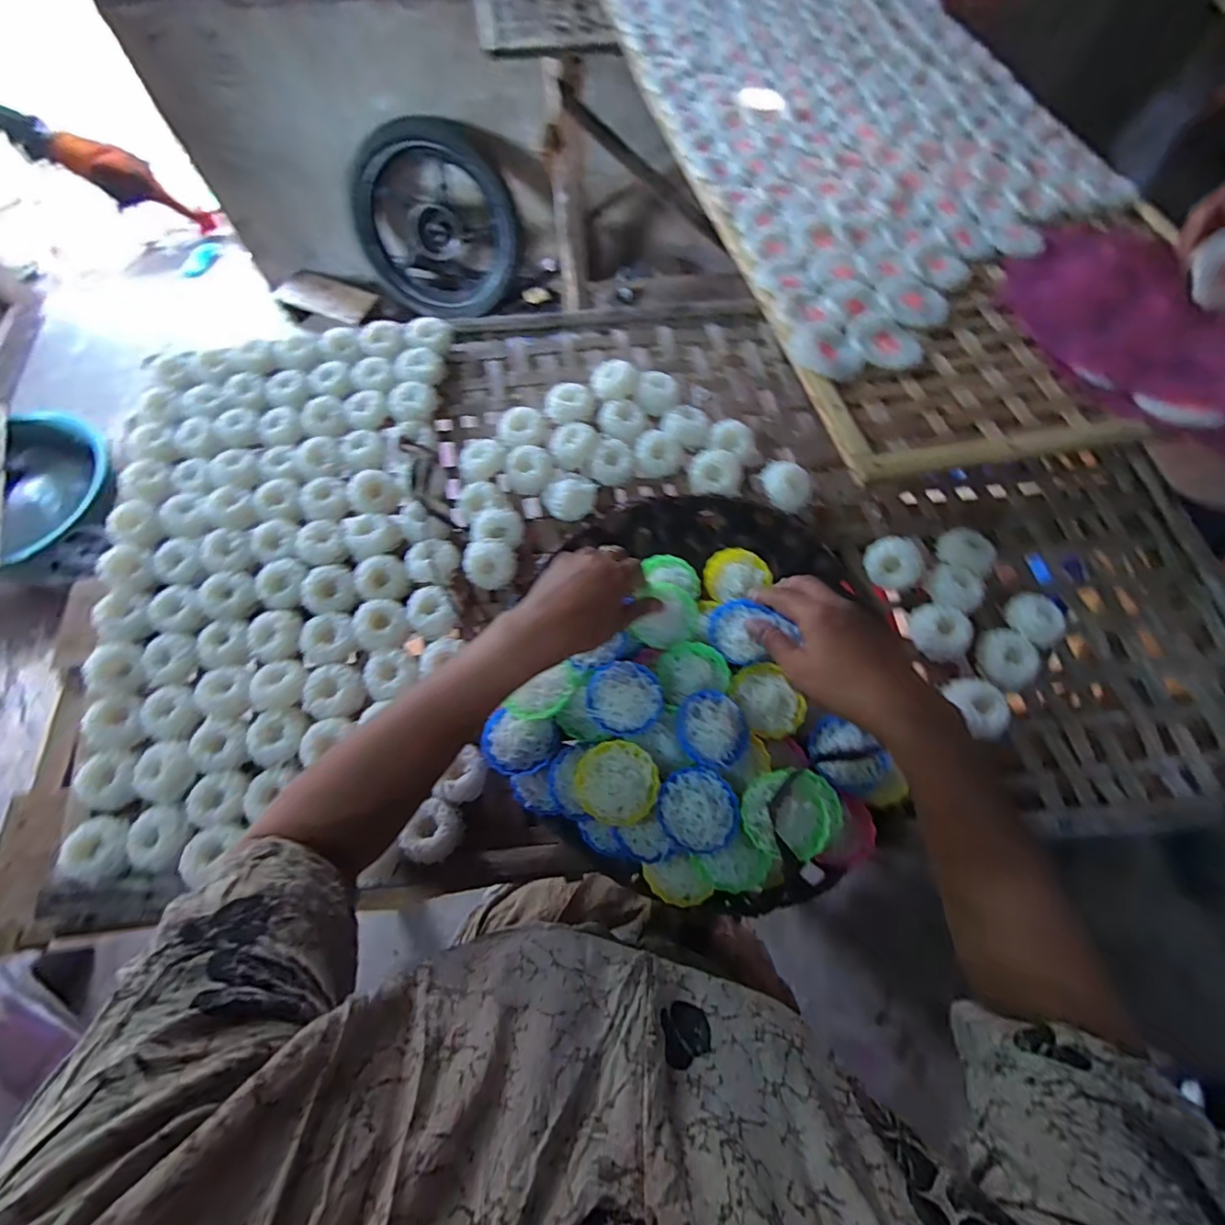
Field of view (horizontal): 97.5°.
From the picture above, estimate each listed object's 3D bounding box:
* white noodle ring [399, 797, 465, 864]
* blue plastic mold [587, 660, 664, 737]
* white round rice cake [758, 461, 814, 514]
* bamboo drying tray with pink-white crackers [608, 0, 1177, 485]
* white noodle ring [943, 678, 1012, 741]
[{"bbox_3d":[-0.150,0.184,0.453,0.043,0.021,0.049,29,70,15],"label":"white noodle ring"},{"bbox_3d":[0.010,0.067,0.435,0.058,0.017,0.059,-23,70,-8],"label":"blue plastic mold"},{"bbox_3d":[0.181,-0.132,0.566,0.046,0.026,0.055,-36,69,-13],"label":"white round rice cake"},{"bbox_3d":[0.398,-0.743,0.808,0.612,0.041,1.269,-11,69,-4],"label":"bamboo drying tray with pink-white crackers"},{"bbox_3d":[0.333,0.085,0.488,0.046,0.024,0.057,-16,69,-6],"label":"white noodle ring"}]

